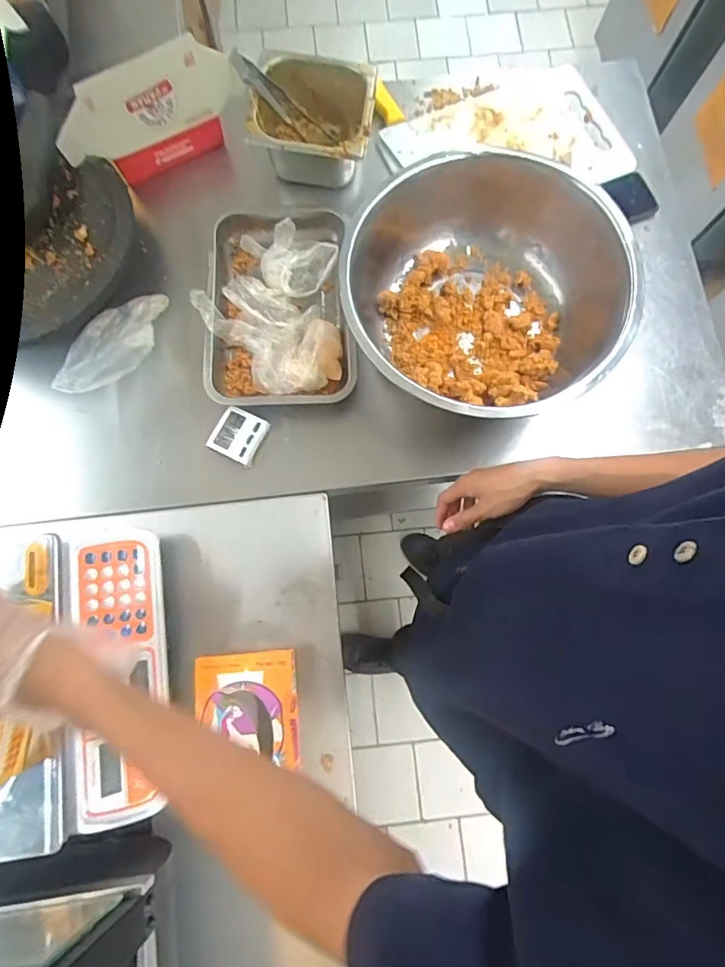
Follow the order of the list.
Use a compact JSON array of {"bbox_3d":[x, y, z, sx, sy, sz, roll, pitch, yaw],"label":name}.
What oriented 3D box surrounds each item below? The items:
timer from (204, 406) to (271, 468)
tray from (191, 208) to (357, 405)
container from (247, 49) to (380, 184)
[{"bbox_3d":[-0.174,-0.068,0.671,0.067,0.018,0.068,26,79,5],"label":"timer"},{"bbox_3d":[-0.121,-0.269,0.697,0.215,0.055,0.322,-3,78,-1],"label":"tray"},{"bbox_3d":[-0.073,-0.534,0.728,0.167,0.116,0.143,9,78,2],"label":"container"}]

